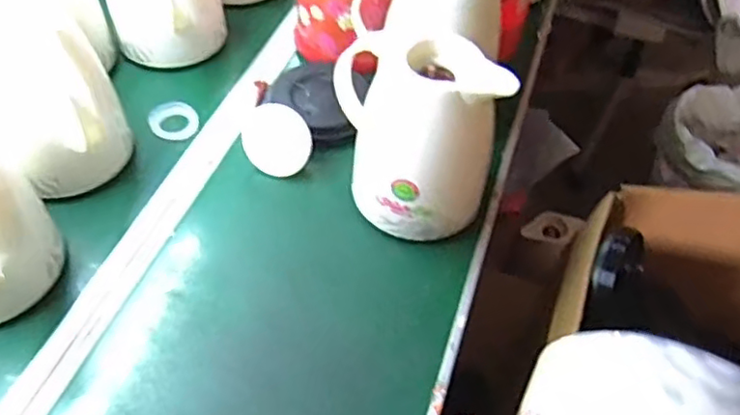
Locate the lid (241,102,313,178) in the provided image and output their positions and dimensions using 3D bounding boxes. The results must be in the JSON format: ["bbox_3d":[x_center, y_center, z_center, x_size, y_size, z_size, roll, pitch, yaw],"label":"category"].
[{"bbox_3d":[-0.116,-0.087,0.801,0.083,0.017,0.096,-19,86,7],"label":"lid"}]

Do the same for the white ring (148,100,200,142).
[{"bbox_3d":[-0.261,-0.117,0.848,0.062,0.016,0.066,2,52,-2],"label":"white ring"}]

